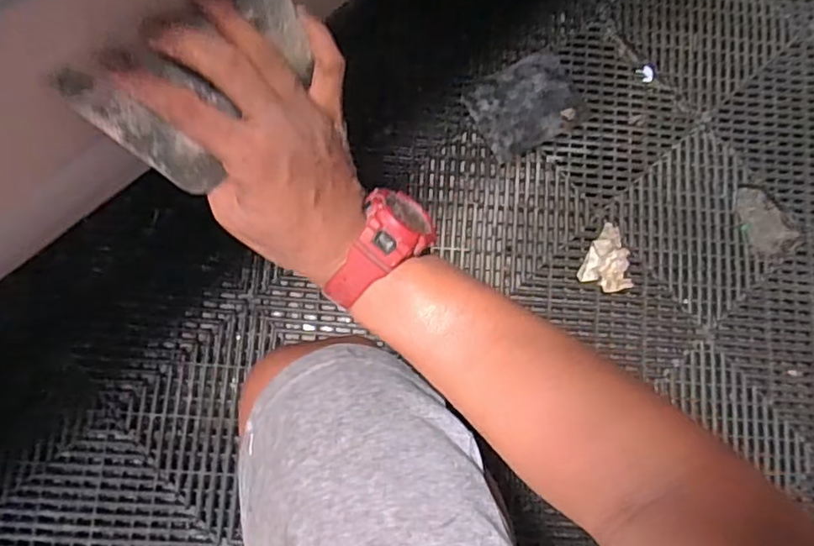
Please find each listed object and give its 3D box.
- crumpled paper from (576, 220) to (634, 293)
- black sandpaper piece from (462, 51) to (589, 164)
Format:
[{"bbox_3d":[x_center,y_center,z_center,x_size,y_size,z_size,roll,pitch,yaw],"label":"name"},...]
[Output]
[{"bbox_3d":[0.246,-0.016,0.748,0.063,0.023,0.082,-12,83,-6],"label":"crumpled paper"},{"bbox_3d":[0.159,-0.224,0.787,0.142,0.009,0.112,-28,85,-7],"label":"black sandpaper piece"}]

